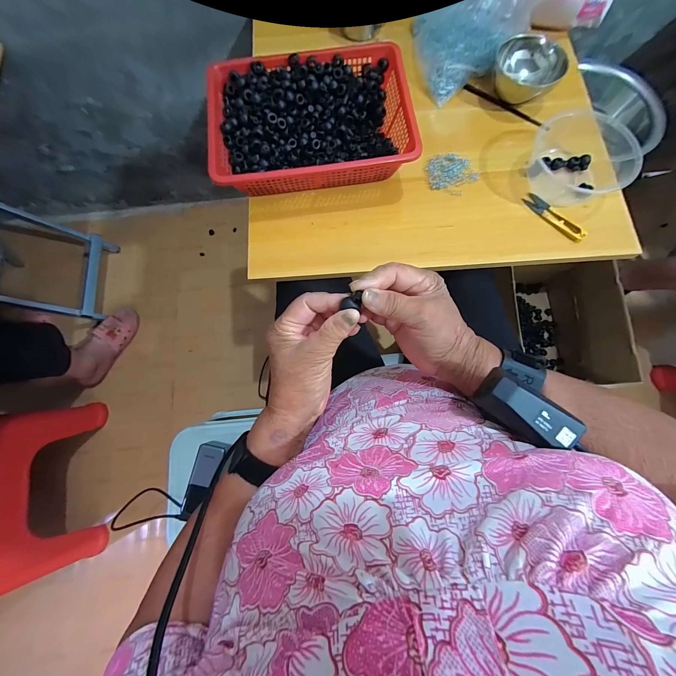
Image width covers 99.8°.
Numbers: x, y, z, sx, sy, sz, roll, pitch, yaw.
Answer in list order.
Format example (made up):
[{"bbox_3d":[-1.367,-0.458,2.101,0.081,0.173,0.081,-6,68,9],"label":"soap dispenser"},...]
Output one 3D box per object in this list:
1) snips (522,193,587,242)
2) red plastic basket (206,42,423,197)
[{"bbox_3d":[0.338,-0.189,0.446,0.024,0.009,0.106,-40,79,-8],"label":"snips"},{"bbox_3d":[-0.043,-0.340,0.454,0.293,0.076,0.212,-8,76,0],"label":"red plastic basket"}]

